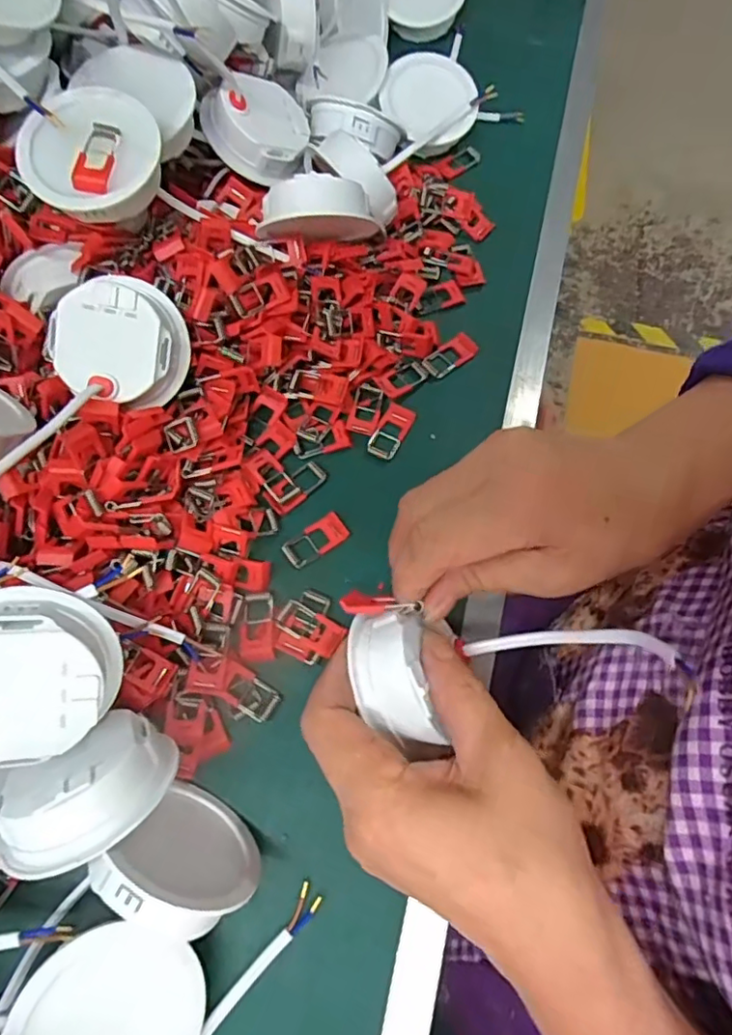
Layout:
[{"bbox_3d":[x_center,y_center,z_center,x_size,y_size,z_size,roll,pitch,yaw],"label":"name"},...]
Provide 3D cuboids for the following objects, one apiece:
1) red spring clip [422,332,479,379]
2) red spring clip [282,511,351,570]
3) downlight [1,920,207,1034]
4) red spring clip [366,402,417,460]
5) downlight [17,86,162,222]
[{"bbox_3d":[0.054,-0.104,0.383,0.018,0.006,0.038,43,73,14],"label":"red spring clip"},{"bbox_3d":[-0.028,0.013,0.335,0.037,0.004,0.018,-34,73,-14],"label":"red spring clip"},{"bbox_3d":[-0.102,0.200,0.231,0.070,0.018,0.061,40,62,-17],"label":"downlight"},{"bbox_3d":[0.016,-0.053,0.361,0.018,0.004,0.037,24,70,8],"label":"red spring clip"},{"bbox_3d":[-0.140,-0.188,0.308,0.067,0.022,0.069,-3,81,-5],"label":"downlight"}]

